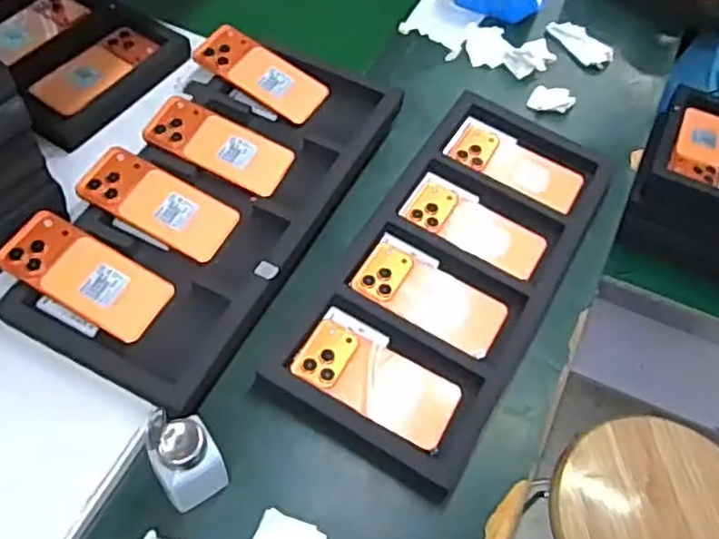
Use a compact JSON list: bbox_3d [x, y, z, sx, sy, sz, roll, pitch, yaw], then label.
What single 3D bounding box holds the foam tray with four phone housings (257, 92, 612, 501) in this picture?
[{"bbox_3d":[0.118,-0.019,0.830,0.224,0.033,0.529,28,59,13],"label":"foam tray with four phone housings"}]

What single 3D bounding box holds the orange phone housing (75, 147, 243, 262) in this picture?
[{"bbox_3d":[-0.224,-0.074,0.781,0.170,0.008,0.074,29,58,-2],"label":"orange phone housing"}]

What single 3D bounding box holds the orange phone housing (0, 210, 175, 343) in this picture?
[{"bbox_3d":[-0.281,0.005,0.724,0.168,0.010,0.081,31,59,0],"label":"orange phone housing"}]

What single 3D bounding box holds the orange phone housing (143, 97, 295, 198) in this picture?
[{"bbox_3d":[-0.167,-0.150,0.840,0.171,0.006,0.082,26,58,-1],"label":"orange phone housing"}]

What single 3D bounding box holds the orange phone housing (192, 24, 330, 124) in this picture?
[{"bbox_3d":[-0.125,-0.257,0.916,0.168,0.013,0.077,32,59,-1],"label":"orange phone housing"}]

